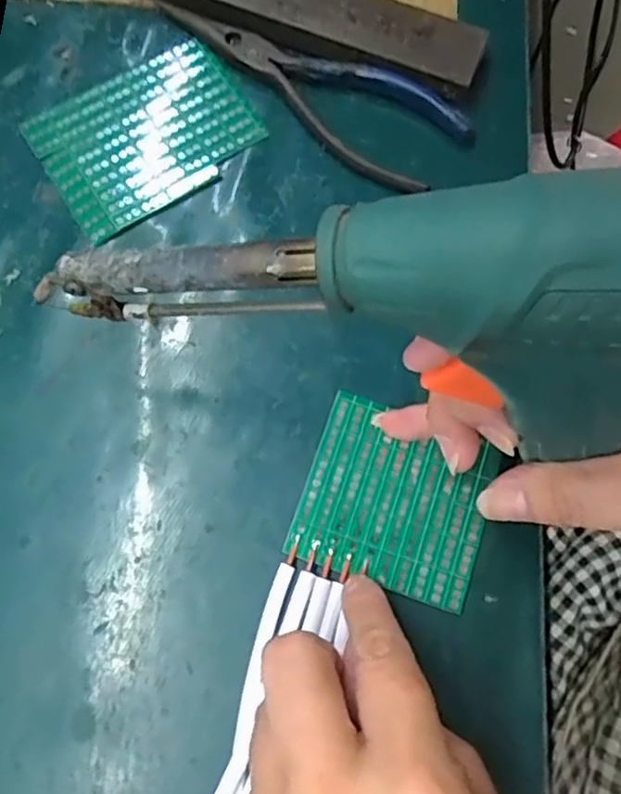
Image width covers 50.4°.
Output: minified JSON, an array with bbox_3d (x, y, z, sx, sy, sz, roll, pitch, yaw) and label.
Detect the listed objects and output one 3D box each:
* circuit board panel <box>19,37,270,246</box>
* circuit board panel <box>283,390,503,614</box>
[{"bbox_3d":[-0.074,-0.119,0.299,0.090,0.004,0.072,-34,81,-11],"label":"circuit board panel"},{"bbox_3d":[0.033,0.039,0.255,0.069,0.005,0.065,19,75,5],"label":"circuit board panel"}]

